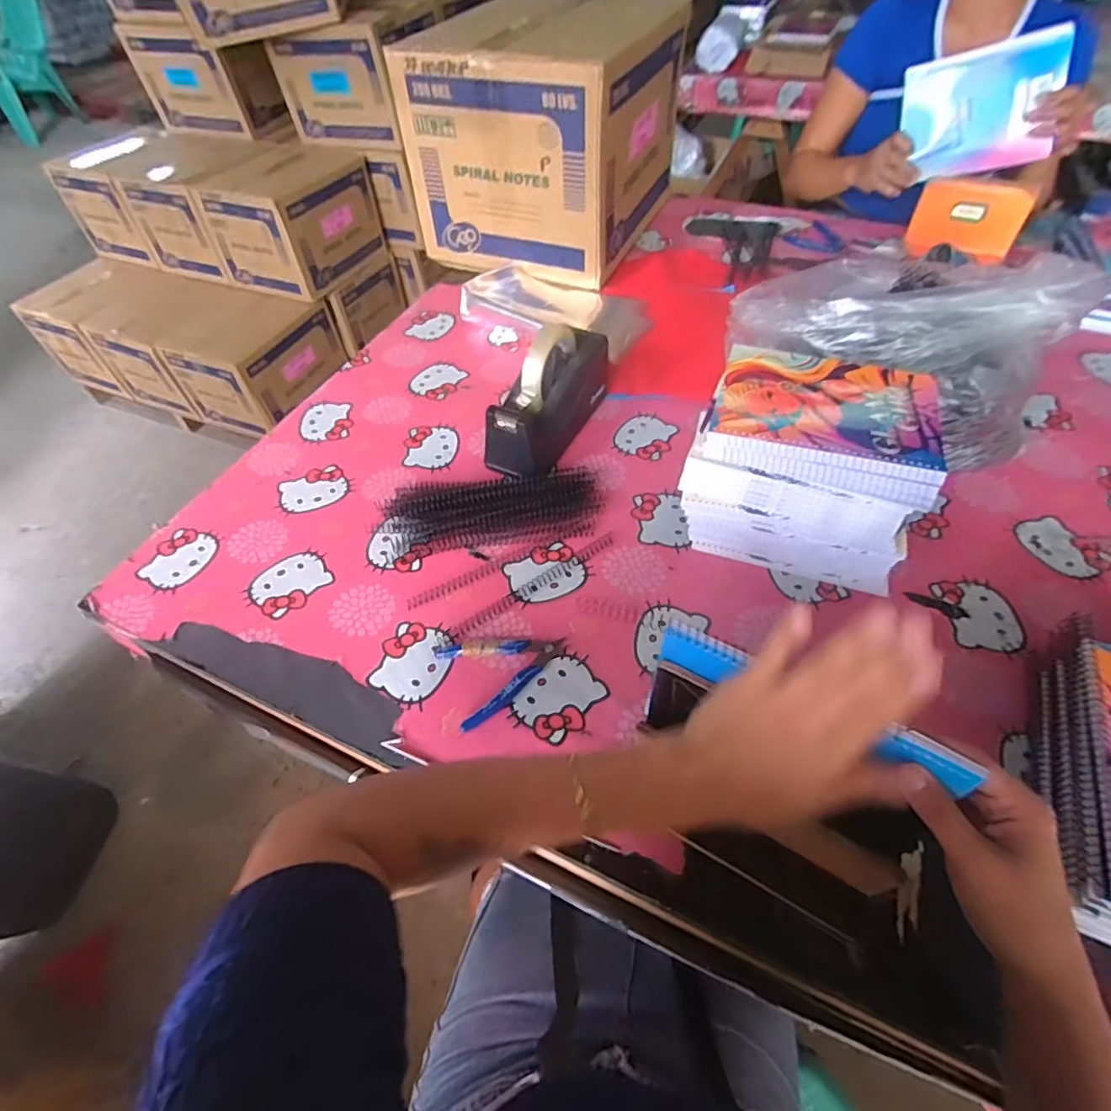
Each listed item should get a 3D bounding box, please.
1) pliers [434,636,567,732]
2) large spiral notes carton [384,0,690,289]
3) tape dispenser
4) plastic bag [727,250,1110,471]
[{"bbox_3d":[-0.047,0.101,0.530,0.113,0.010,0.083,-23,55,-14],"label":"pliers"},{"bbox_3d":[-0.012,-0.701,0.953,0.346,0.282,0.361,22,57,18],"label":"large spiral notes carton"},{"bbox_3d":[-0.006,-0.194,0.687,0.070,0.122,0.206,22,57,18],"label":"tape dispenser"},{"bbox_3d":[0.380,-0.247,0.653,0.349,0.157,0.179,22,57,18],"label":"plastic bag"}]

